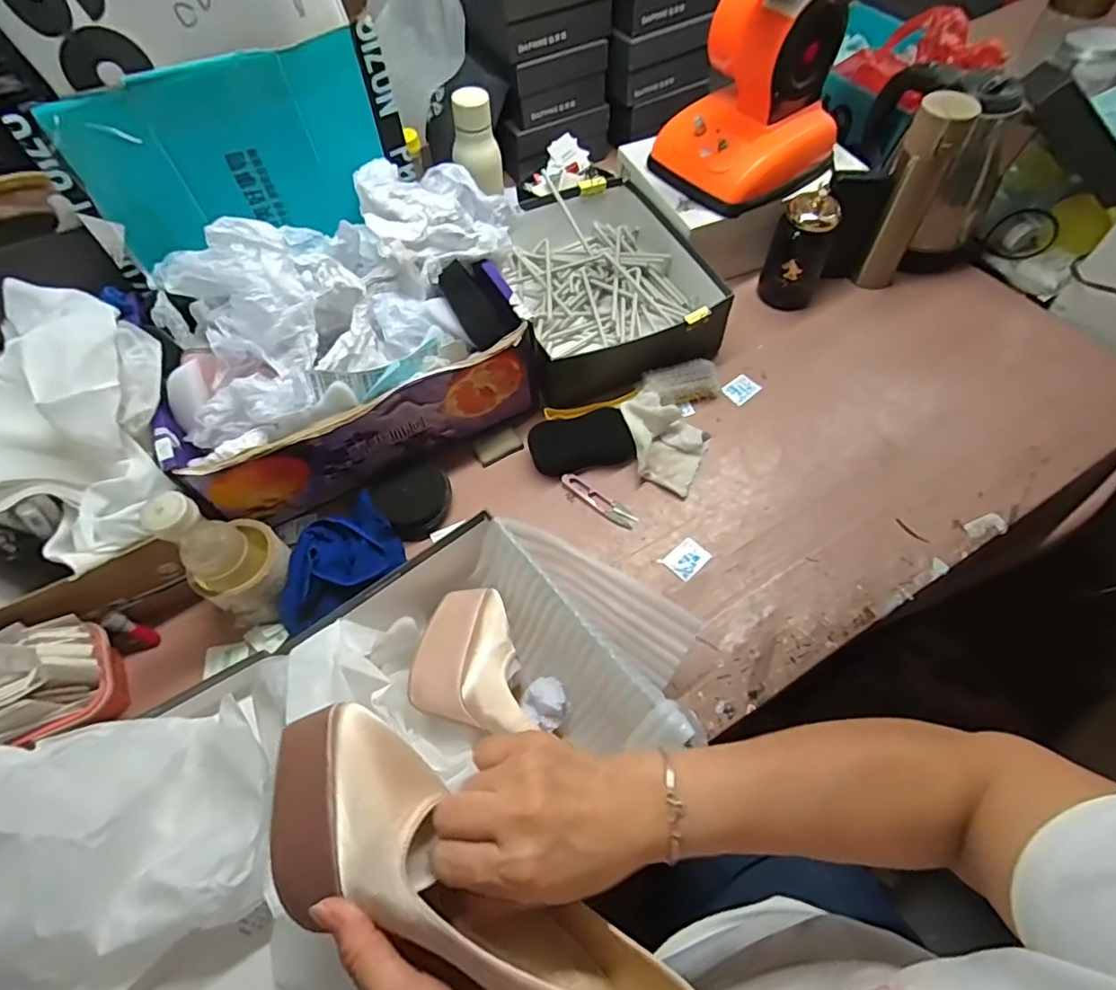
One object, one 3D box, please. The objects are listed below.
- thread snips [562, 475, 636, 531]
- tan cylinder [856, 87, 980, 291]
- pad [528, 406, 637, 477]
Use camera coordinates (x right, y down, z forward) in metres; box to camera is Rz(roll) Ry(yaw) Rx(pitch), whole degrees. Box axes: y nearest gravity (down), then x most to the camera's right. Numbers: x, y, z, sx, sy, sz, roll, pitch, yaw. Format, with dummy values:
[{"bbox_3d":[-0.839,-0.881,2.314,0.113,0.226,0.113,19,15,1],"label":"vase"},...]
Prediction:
[{"bbox_3d":[0.048,0.006,0.694,0.104,0.007,0.024,35,67,20],"label":"thread snips"},{"bbox_3d":[0.464,-0.397,0.773,0.064,0.238,0.069,22,63,14],"label":"tan cylinder"},{"bbox_3d":[0.028,-0.065,0.712,0.121,0.017,0.069,-12,88,-1],"label":"pad"}]

